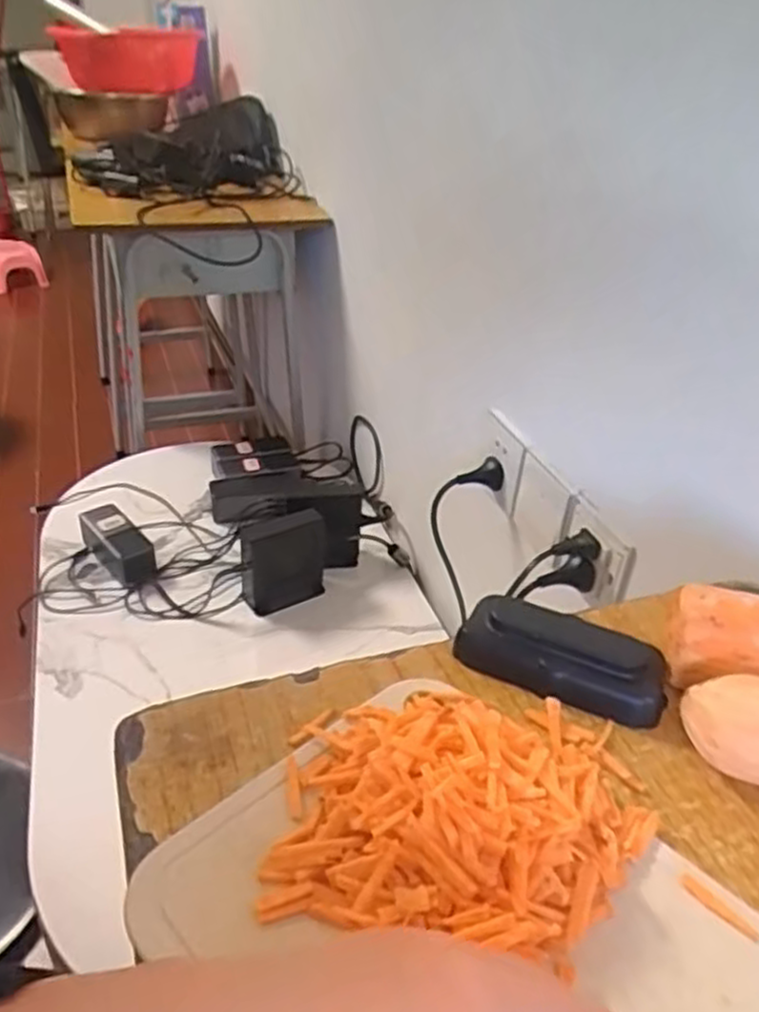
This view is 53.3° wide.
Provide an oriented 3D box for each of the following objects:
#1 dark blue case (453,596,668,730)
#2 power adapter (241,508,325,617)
[{"bbox_3d":[0.089,0.074,0.368,0.099,0.034,0.032,14,35,15],"label":"dark blue case"},{"bbox_3d":[-0.107,0.061,0.844,0.090,0.109,0.028,-8,35,-17],"label":"power adapter"}]

